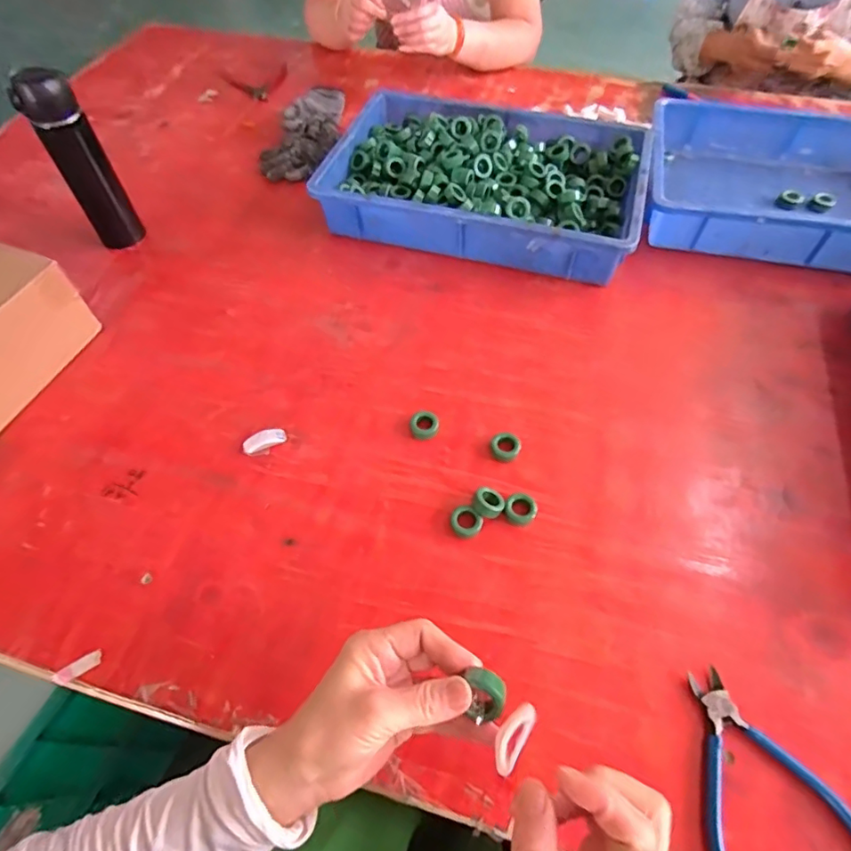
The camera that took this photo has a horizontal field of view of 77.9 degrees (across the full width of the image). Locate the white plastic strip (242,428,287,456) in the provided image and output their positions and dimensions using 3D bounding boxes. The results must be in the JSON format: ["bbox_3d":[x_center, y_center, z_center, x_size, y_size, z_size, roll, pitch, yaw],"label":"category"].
[{"bbox_3d":[-0.173,0.017,0.566,0.045,0.012,0.024,-27,60,-15],"label":"white plastic strip"}]

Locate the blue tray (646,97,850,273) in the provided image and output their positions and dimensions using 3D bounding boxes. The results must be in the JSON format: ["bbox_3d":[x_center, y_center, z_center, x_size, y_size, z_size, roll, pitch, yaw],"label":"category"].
[{"bbox_3d":[0.543,-0.342,0.756,0.434,0.071,0.294,12,58,10],"label":"blue tray"}]

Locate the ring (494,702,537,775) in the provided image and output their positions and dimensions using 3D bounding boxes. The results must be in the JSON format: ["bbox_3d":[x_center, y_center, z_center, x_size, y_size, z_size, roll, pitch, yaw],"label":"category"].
[{"bbox_3d":[0.050,0.181,0.306,0.015,0.006,0.039,25,75,17],"label":"ring"}]

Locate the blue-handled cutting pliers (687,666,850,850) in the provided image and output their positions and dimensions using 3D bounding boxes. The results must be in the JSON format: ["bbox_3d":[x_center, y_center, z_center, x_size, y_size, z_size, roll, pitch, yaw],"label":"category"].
[{"bbox_3d":[0.243,0.261,0.397,0.116,0.010,0.139,-15,57,-8],"label":"blue-handled cutting pliers"}]

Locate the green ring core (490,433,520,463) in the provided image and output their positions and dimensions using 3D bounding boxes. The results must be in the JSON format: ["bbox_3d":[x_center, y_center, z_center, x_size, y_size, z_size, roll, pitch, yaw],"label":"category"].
[{"bbox_3d":[0.084,0.023,0.555,0.030,0.015,0.028,-1,57,1],"label":"green ring core"}]

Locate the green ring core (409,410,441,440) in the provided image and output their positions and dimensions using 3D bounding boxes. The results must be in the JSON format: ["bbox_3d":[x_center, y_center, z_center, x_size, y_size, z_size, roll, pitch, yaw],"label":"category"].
[{"bbox_3d":[-0.001,0.000,0.570,0.030,0.011,0.032,-1,57,1],"label":"green ring core"}]

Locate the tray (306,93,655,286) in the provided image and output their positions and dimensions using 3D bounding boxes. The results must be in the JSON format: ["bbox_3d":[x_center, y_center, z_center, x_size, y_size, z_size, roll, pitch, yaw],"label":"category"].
[{"bbox_3d":[0.089,-0.364,0.774,0.431,0.078,0.308,12,58,9],"label":"tray"}]

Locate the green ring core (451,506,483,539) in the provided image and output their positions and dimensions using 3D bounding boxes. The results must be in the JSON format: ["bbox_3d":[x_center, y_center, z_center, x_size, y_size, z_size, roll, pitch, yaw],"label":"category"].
[{"bbox_3d":[0.039,0.093,0.506,0.029,0.009,0.028,-1,57,1],"label":"green ring core"}]

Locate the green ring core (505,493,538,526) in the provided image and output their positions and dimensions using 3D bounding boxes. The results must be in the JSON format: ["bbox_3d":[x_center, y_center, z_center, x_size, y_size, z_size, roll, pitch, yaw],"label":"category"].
[{"bbox_3d":[0.093,0.083,0.514,0.029,0.016,0.028,-1,57,1],"label":"green ring core"}]

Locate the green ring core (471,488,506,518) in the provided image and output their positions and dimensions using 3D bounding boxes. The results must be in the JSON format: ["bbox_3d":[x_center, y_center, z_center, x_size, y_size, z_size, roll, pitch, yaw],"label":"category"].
[{"bbox_3d":[0.061,0.077,0.513,0.028,0.018,0.026,-1,57,1],"label":"green ring core"}]

